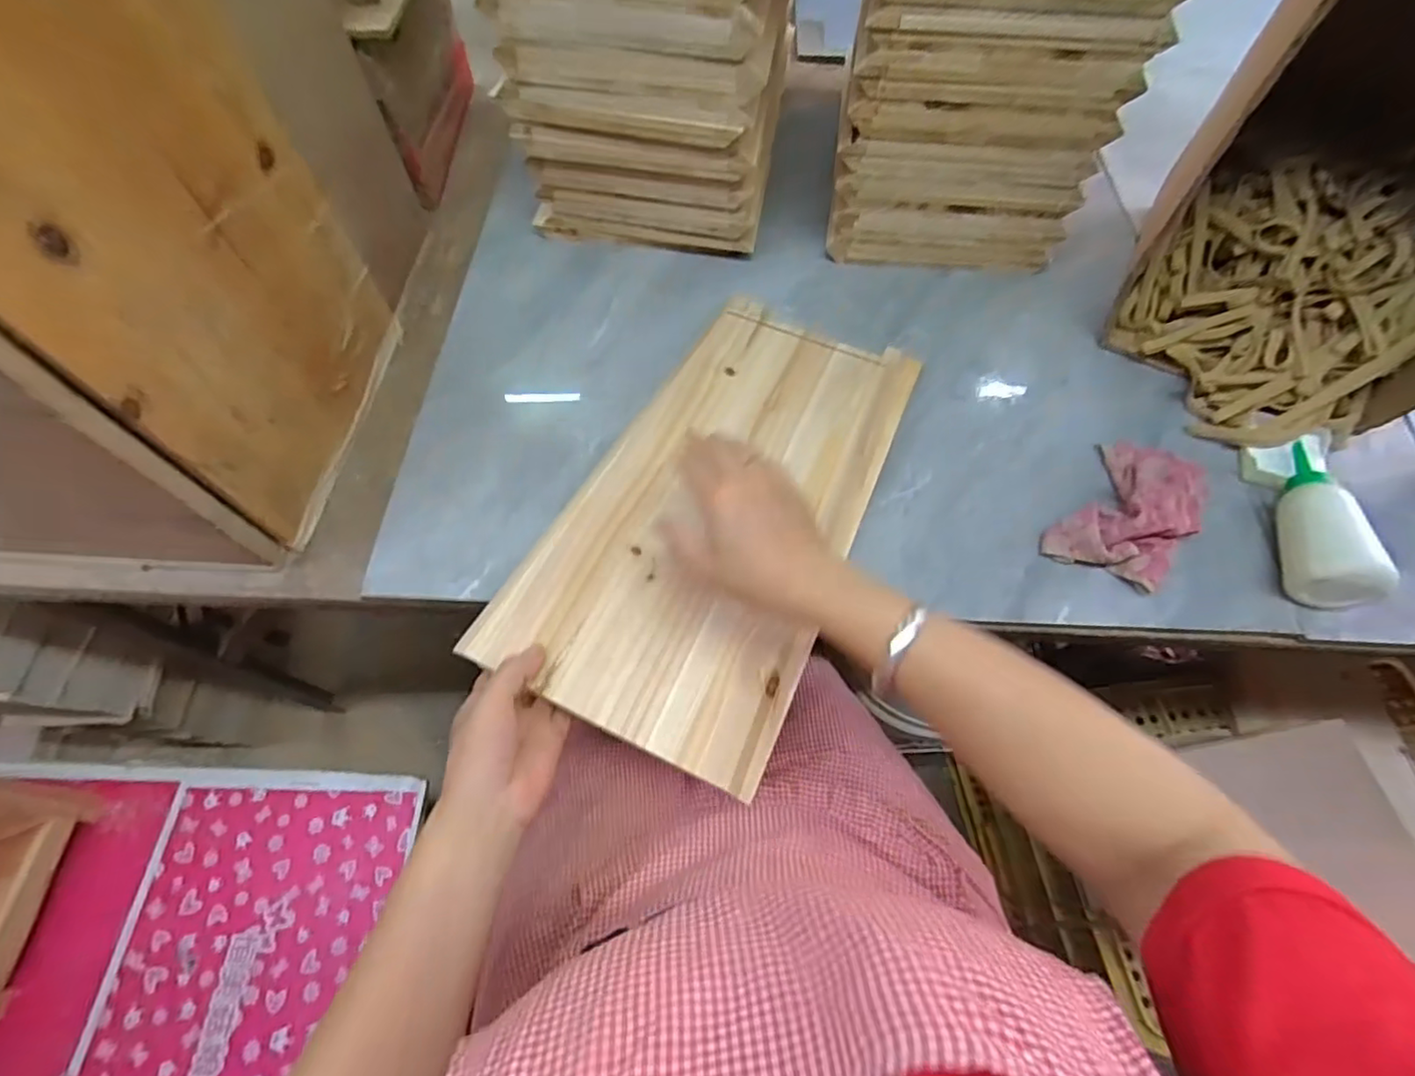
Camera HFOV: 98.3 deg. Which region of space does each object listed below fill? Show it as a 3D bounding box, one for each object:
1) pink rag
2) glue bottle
[{"bbox_3d":[0.385,-0.025,0.552,0.092,0.040,0.153,37,69,17],"label":"pink rag"},{"bbox_3d":[0.548,-0.023,0.541,0.055,0.051,0.159,16,64,8],"label":"glue bottle"}]

